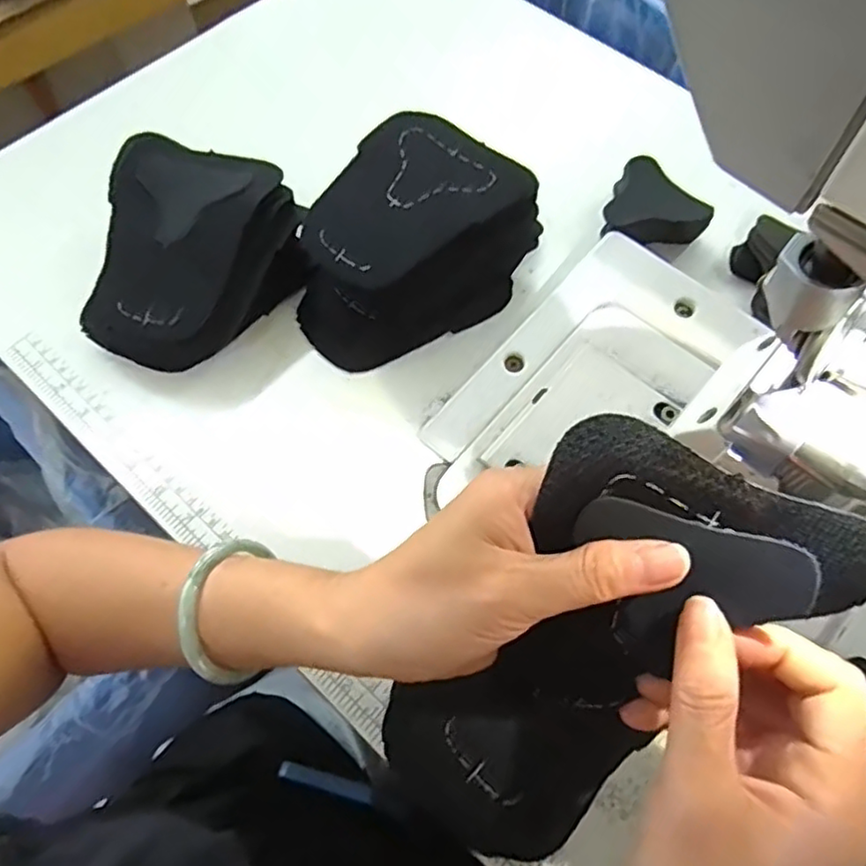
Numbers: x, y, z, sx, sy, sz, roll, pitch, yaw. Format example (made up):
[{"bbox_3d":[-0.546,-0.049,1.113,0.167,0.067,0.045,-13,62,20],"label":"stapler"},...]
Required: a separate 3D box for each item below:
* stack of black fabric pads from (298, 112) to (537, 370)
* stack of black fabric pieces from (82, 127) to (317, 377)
[{"bbox_3d":[-0.012,-0.120,0.424,0.109,0.078,0.158,32,68,14],"label":"stack of black fabric pads"},{"bbox_3d":[-0.150,-0.105,0.415,0.122,0.077,0.139,11,65,4],"label":"stack of black fabric pieces"}]

